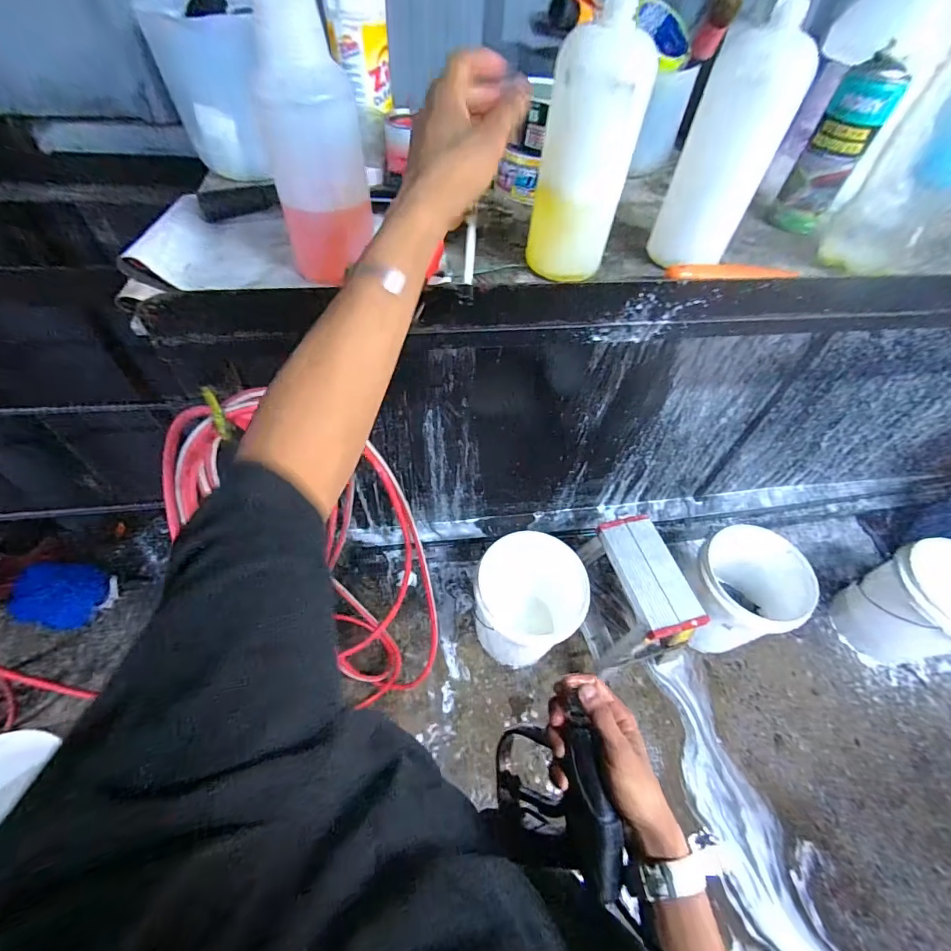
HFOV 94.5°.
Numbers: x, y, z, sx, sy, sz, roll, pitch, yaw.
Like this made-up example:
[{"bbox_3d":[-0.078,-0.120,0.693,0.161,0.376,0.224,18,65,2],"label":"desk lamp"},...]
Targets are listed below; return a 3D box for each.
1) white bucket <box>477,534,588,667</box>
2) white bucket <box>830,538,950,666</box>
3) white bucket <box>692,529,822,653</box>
[{"bbox_3d":[0.154,0.356,1.342,0.278,0.342,0.322,-8,53,-11],"label":"white bucket"},{"bbox_3d":[1.379,0.408,1.360,0.287,0.389,0.287,3,52,-3],"label":"white bucket"},{"bbox_3d":[0.806,0.355,1.363,0.334,0.335,0.292,-27,59,-24],"label":"white bucket"}]

